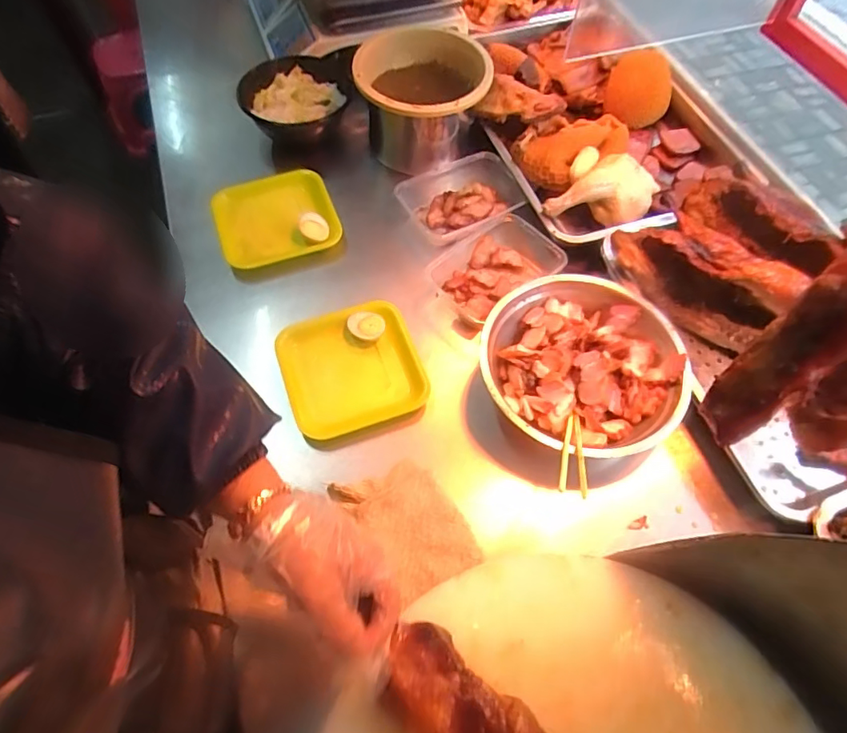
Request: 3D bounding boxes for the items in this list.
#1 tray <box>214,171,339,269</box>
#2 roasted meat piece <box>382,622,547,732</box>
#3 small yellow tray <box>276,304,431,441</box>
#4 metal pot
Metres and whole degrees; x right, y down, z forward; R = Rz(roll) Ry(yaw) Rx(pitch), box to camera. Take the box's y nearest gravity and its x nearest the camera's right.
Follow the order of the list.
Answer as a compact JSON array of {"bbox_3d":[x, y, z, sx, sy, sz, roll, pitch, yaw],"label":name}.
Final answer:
[{"bbox_3d":[-0.201,-0.200,0.724,0.160,0.037,0.136,-20,63,-13],"label":"tray"},{"bbox_3d":[0.041,0.267,0.390,0.163,0.055,0.072,42,67,6],"label":"roasted meat piece"},{"bbox_3d":[-0.084,0.004,0.621,0.154,0.035,0.149,-15,62,-10],"label":"small yellow tray"},{"bbox_3d":[-0.001,-0.388,0.783,0.183,0.129,0.194,1,60,-1],"label":"metal pot"}]

